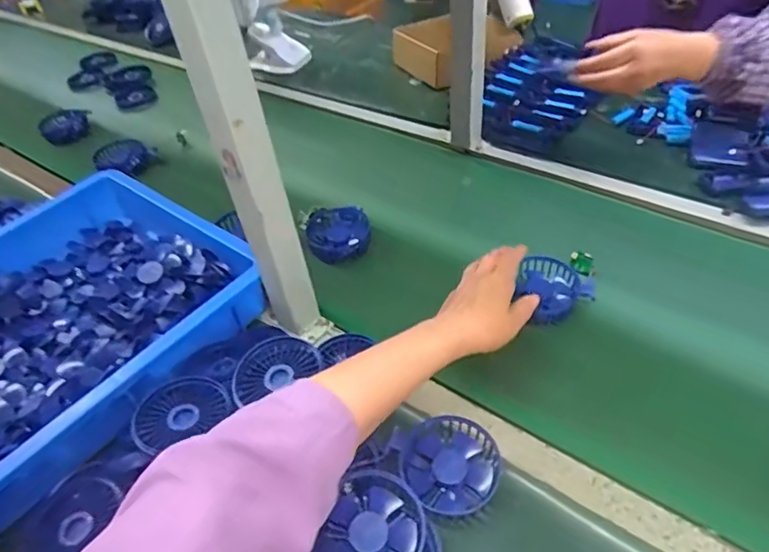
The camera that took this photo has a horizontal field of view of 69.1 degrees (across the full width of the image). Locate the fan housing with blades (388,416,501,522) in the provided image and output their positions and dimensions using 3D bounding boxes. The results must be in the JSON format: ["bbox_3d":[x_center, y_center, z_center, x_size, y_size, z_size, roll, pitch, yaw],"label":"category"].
[{"bbox_3d":[0.059,0.168,0.508,0.087,0.024,0.091,-17,43,-11],"label":"fan housing with blades"}]

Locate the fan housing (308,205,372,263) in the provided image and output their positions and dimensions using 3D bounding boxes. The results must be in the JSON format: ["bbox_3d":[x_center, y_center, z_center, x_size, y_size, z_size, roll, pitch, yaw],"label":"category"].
[{"bbox_3d":[-0.062,-0.061,0.792,0.090,0.051,0.089,-21,68,23],"label":"fan housing"}]

